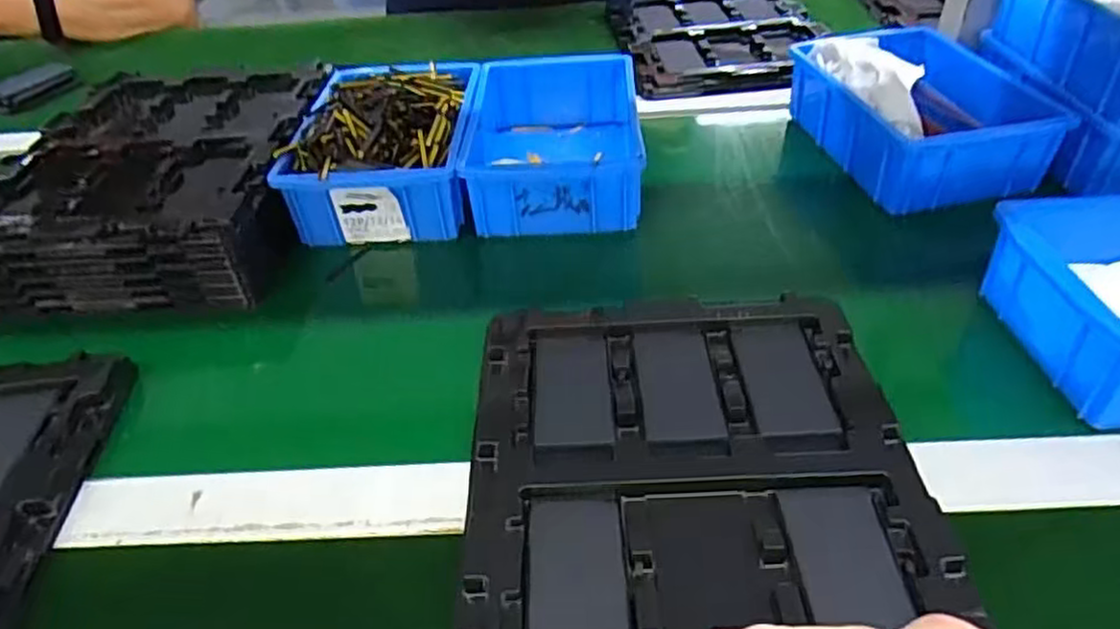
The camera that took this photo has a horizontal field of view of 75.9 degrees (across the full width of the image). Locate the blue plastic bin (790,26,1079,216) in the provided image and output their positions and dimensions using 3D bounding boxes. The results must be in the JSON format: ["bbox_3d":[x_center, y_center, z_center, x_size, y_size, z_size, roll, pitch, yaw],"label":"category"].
[{"bbox_3d":[0.295,-0.175,0.598,0.142,0.065,0.204,-10,41,-7],"label":"blue plastic bin"}]

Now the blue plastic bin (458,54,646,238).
[{"bbox_3d":[-0.005,-0.152,0.606,0.134,0.053,0.206,-1,41,3],"label":"blue plastic bin"}]

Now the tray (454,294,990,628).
[{"bbox_3d":[0.064,0.084,0.362,0.220,0.015,0.271,-3,41,1],"label":"tray"}]

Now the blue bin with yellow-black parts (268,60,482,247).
[{"bbox_3d":[-0.140,-0.143,0.594,0.136,0.071,0.193,-2,41,2],"label":"blue bin with yellow-black parts"}]

